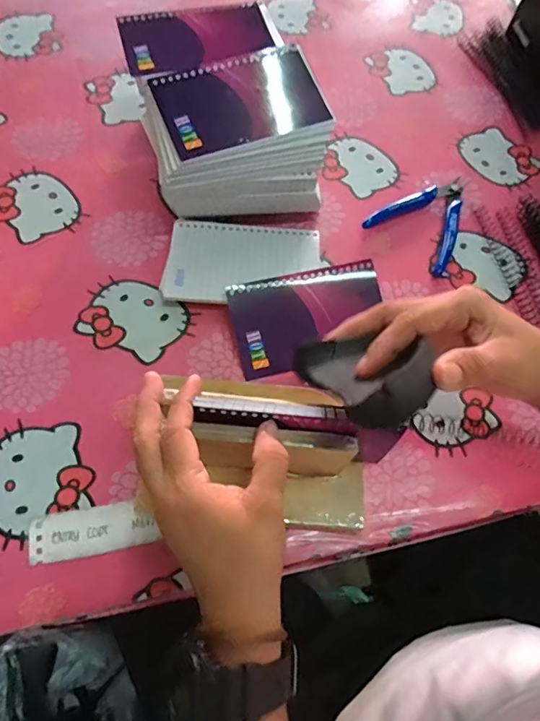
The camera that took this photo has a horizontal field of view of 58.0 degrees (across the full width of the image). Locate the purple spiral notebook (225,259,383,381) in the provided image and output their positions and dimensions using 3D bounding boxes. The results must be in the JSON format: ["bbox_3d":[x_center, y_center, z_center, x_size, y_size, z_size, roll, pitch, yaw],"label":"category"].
[{"bbox_3d":[0.034,-0.037,0.411,0.128,0.007,0.077,-13,83,-8],"label":"purple spiral notebook"}]

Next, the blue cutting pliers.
[{"bbox_3d":[0.158,-0.144,0.475,0.086,0.014,0.112,36,67,13],"label":"blue cutting pliers"}]

